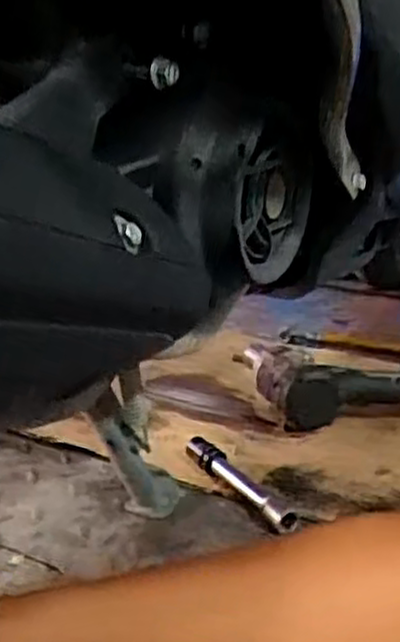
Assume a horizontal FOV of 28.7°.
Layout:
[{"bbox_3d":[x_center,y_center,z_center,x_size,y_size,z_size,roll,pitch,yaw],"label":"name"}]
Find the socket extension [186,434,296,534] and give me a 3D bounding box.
[{"bbox_3d":[0.031,0.138,0.677,0.019,0.021,0.153,-6,18,-28],"label":"socket extension"}]

